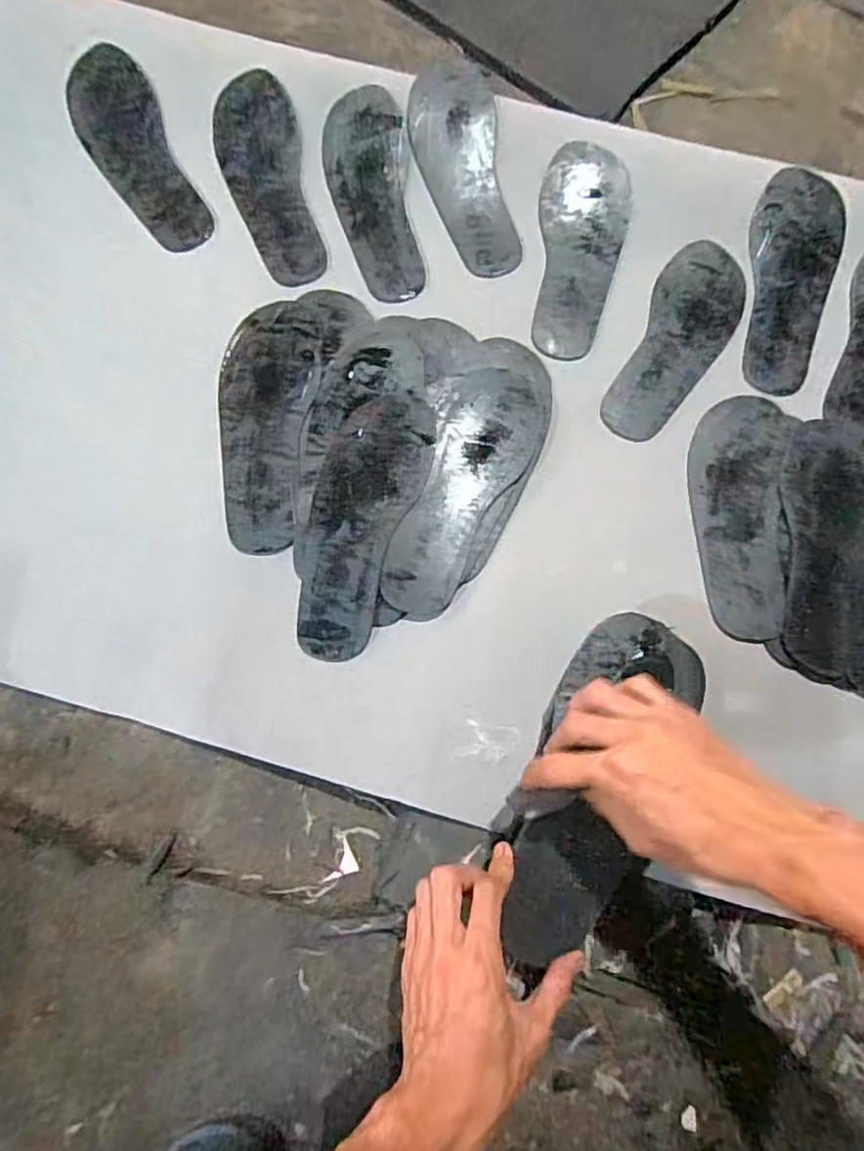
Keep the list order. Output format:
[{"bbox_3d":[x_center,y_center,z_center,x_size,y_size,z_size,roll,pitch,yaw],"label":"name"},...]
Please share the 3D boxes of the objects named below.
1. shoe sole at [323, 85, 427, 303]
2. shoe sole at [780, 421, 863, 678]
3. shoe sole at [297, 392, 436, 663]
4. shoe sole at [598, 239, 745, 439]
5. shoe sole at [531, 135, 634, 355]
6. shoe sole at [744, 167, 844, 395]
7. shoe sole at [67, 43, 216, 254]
[{"bbox_3d":[-0.062,-0.391,0.655,0.085,0.014,0.229,-7,87,0],"label":"shoe sole"},{"bbox_3d":[0.357,-0.029,0.574,0.091,0.018,0.233,12,79,2],"label":"shoe sole"},{"bbox_3d":[-0.064,-0.050,0.573,0.093,0.020,0.251,13,79,2],"label":"shoe sole"},{"bbox_3d":[0.244,-0.233,0.632,0.085,0.010,0.224,28,80,5],"label":"shoe sole"},{"bbox_3d":[0.151,-0.332,0.644,0.087,0.026,0.226,8,78,1],"label":"shoe sole"},{"bbox_3d":[0.364,-0.294,0.633,0.086,0.034,0.229,8,78,1],"label":"shoe sole"},{"bbox_3d":[-0.309,-0.439,0.658,0.086,0.007,0.232,-26,89,-1],"label":"shoe sole"}]

